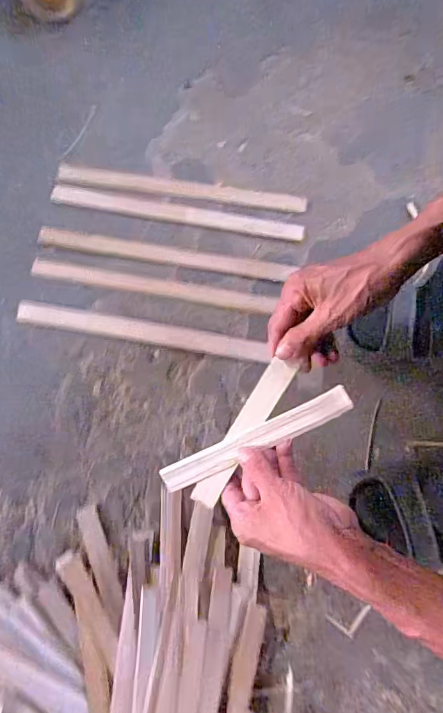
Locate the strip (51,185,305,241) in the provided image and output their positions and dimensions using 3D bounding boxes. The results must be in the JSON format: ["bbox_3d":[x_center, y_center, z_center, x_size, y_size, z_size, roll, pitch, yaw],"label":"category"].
[{"bbox_3d":[-0.059,-0.190,0.580,0.333,0.005,0.026,10,79,1],"label":"strip"}]

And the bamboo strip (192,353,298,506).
[{"bbox_3d":[0.020,0.070,0.411,0.025,0.006,0.152,32,89,16],"label":"bamboo strip"}]

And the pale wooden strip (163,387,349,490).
[{"bbox_3d":[0.030,0.078,0.405,0.187,0.007,0.024,-26,80,8],"label":"pale wooden strip"}]

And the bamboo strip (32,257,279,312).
[{"bbox_3d":[-0.088,-0.090,0.554,0.307,0.005,0.025,10,79,2],"label":"bamboo strip"}]

